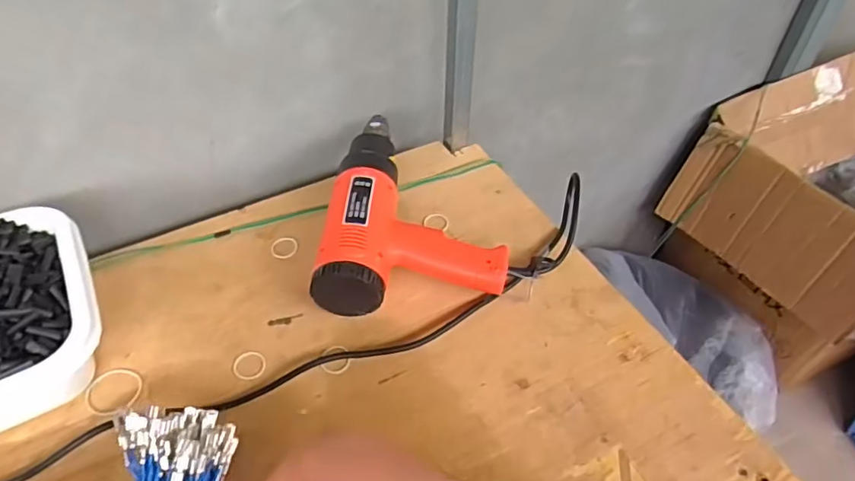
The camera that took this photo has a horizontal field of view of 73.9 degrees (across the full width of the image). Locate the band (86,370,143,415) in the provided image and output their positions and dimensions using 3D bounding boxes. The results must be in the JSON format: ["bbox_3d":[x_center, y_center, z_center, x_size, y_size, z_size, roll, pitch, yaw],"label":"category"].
[{"bbox_3d":[-0.282,0.134,0.510,0.047,0.005,0.042,2,47,2],"label":"band"}]

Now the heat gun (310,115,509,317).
[{"bbox_3d":[-0.012,-0.039,0.621,0.185,0.073,0.269,2,47,2],"label":"heat gun"}]

